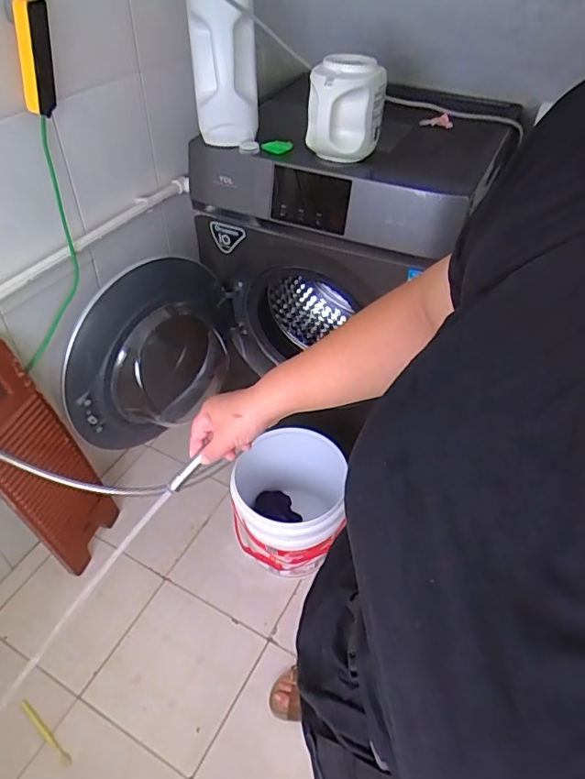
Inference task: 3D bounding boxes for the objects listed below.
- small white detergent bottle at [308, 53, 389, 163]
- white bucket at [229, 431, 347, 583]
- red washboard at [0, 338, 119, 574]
[{"bbox_3d":[0.100,-0.518,0.964,0.134,0.149,0.127,6,45,3],"label":"small white detergent bottle"},{"bbox_3d":[-0.005,0.294,1.276,0.247,0.306,0.266,1,45,-1],"label":"white bucket"},{"bbox_3d":[-0.555,0.164,1.149,0.030,0.635,0.200,8,47,23],"label":"red washboard"}]

